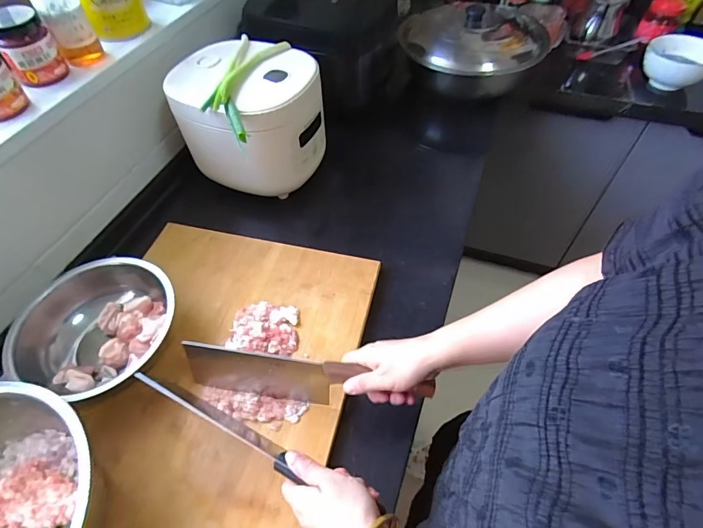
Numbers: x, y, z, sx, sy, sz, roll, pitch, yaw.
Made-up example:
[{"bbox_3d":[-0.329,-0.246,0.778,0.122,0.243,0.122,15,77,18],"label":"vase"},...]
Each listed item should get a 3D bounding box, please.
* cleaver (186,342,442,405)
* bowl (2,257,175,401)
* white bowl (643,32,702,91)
[{"bbox_3d":[-0.069,0.136,0.492,0.327,0.082,0.054,-1,50,24],"label":"cleaver"},{"bbox_3d":[-0.339,0.087,0.548,0.183,0.079,0.187,-2,52,2],"label":"bowl"},{"bbox_3d":[0.766,-0.469,0.936,0.143,0.092,0.139,-1,53,1],"label":"white bowl"}]

